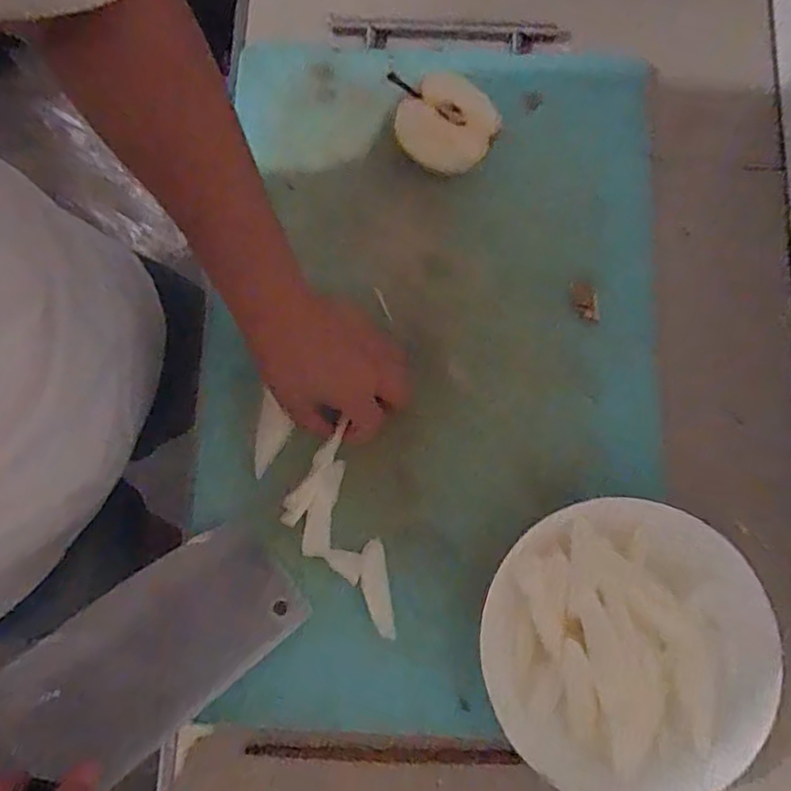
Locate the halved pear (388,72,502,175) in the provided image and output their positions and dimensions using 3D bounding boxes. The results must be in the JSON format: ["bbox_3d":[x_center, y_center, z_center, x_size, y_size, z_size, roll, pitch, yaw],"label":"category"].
[{"bbox_3d":[0.036,-0.218,0.509,0.092,0.045,0.068,27,80,5],"label":"halved pear"}]

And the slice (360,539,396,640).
[{"bbox_3d":[-0.014,0.142,0.463,0.020,0.004,0.068,-9,79,-2],"label":"slice"}]

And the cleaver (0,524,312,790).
[{"bbox_3d":[-0.185,0.189,0.391,0.099,0.026,0.269,47,56,8],"label":"cleaver"}]

